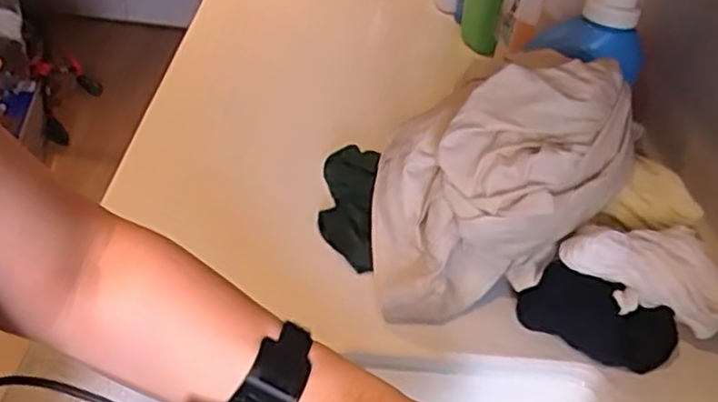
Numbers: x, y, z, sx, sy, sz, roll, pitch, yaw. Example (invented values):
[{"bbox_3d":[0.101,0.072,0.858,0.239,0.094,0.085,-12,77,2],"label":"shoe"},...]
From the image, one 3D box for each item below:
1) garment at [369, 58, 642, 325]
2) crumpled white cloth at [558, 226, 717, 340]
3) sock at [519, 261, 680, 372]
[{"bbox_3d":[0.122,-0.015,0.590,0.202,0.181,0.147,-2,36,-14],"label":"garment"},{"bbox_3d":[0.238,0.057,0.572,0.149,0.064,0.064,22,38,-2],"label":"crumpled white cloth"},{"bbox_3d":[0.200,0.097,0.586,0.129,0.062,0.044,21,37,17],"label":"sock"}]

